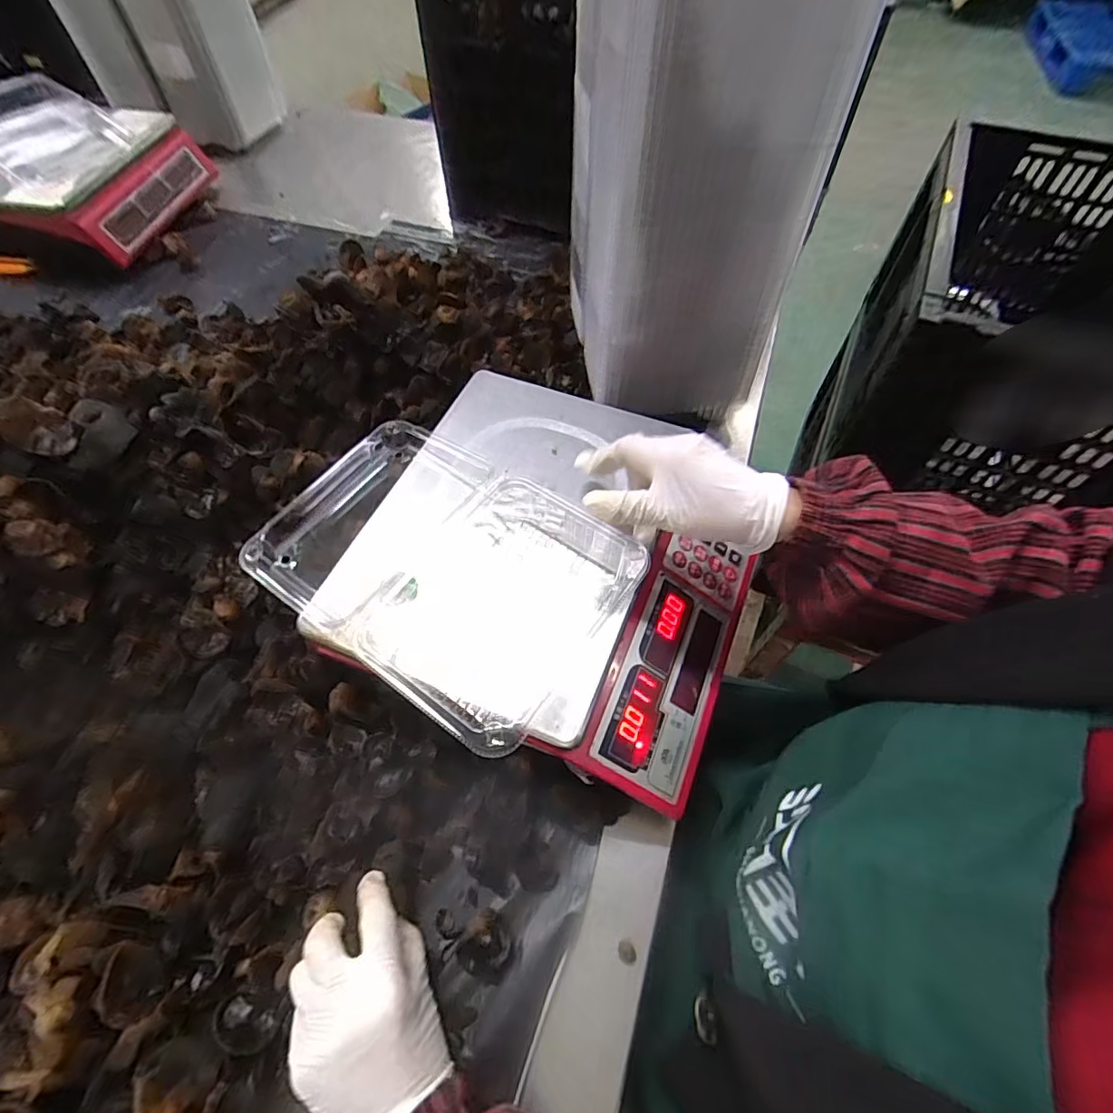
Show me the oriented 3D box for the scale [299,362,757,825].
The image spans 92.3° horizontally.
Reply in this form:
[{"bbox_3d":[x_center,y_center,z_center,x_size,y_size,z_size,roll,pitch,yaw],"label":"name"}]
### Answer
[{"bbox_3d":[0.006,0.000,0.438,0.293,0.091,0.295,19,59,13],"label":"scale"}]

